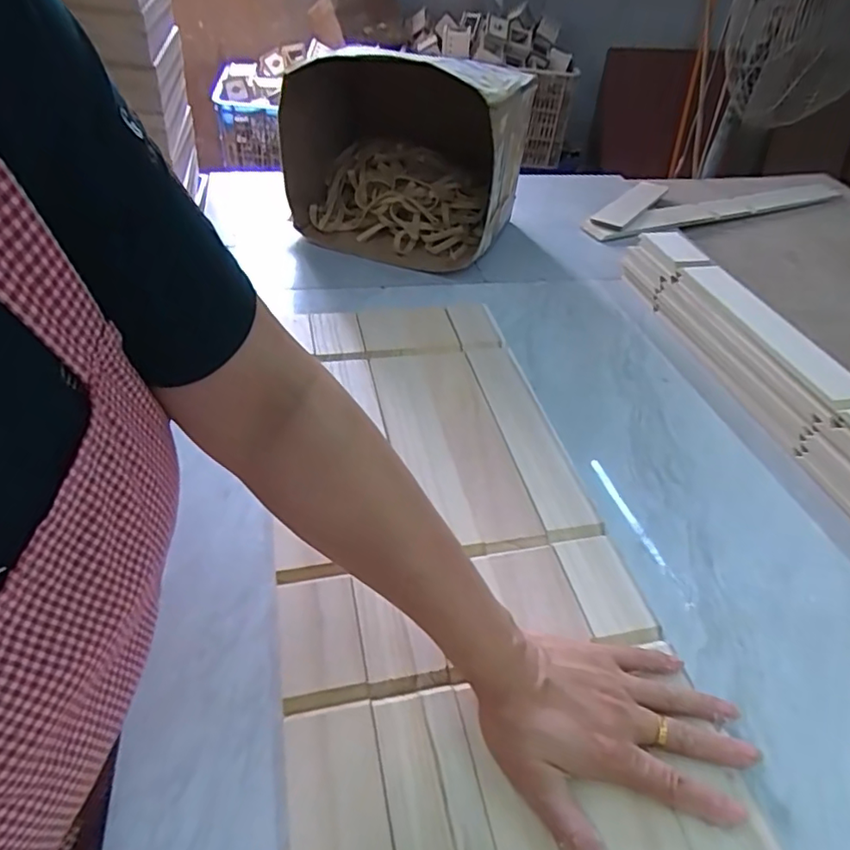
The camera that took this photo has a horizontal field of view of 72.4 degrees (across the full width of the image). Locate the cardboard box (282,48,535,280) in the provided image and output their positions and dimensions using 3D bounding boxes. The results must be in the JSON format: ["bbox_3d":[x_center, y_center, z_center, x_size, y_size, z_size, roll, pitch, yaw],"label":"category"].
[{"bbox_3d":[-0.028,-0.391,0.837,0.314,0.245,0.188,12,43,6],"label":"cardboard box"}]

